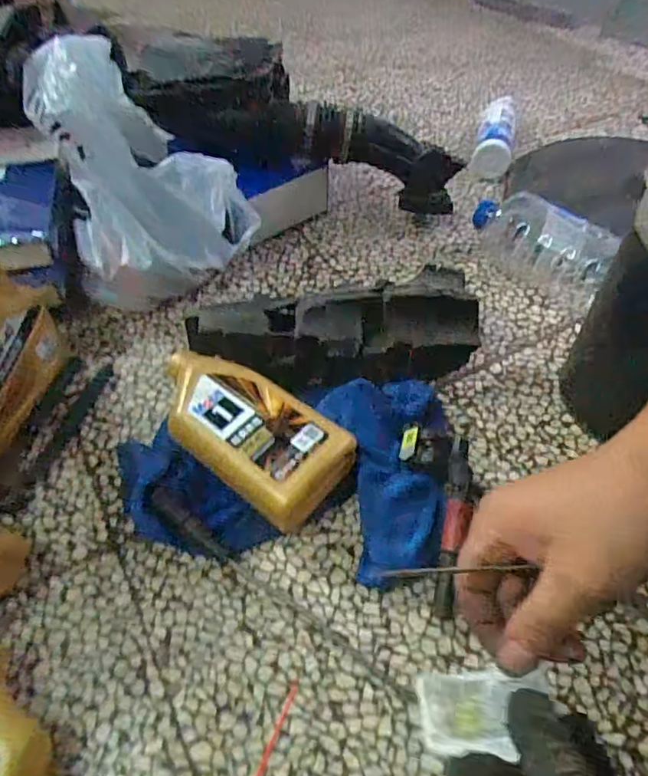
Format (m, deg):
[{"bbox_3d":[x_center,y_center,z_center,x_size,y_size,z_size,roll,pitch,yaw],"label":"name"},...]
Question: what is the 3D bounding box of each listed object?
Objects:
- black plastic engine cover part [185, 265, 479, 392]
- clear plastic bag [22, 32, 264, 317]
[{"bbox_3d":[0.014,-0.059,0.638,0.316,0.094,0.108,-11,52,-8],"label":"black plastic engine cover part"},{"bbox_3d":[-0.240,-0.290,0.730,0.227,0.239,0.293,-19,54,-14],"label":"clear plastic bag"}]

